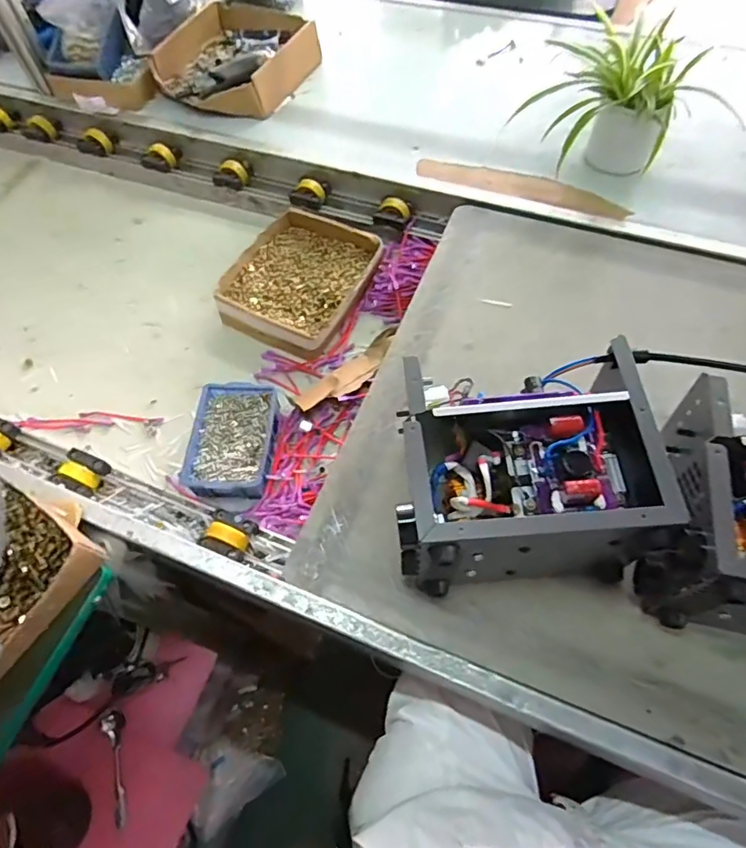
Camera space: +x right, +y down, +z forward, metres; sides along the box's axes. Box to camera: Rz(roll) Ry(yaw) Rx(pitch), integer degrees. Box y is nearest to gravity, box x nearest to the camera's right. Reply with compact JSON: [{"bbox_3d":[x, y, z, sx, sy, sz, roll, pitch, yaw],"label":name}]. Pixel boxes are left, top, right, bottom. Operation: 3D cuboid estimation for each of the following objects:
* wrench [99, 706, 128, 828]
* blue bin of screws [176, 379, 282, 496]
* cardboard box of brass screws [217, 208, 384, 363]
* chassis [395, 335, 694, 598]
[{"bbox_3d":[-0.380,0.510,0.806,0.033,0.035,0.153,-19,62,-6],"label":"wrench"},{"bbox_3d":[-0.178,0.022,0.693,0.102,0.046,0.152,3,62,5],"label":"blue bin of screws"},{"bbox_3d":[-0.110,-0.219,0.822,0.201,0.048,0.227,22,65,15],"label":"cardboard box of brass screws"},{"bbox_3d":[0.133,0.047,0.513,0.214,0.154,0.186,-3,62,2],"label":"chassis"}]

